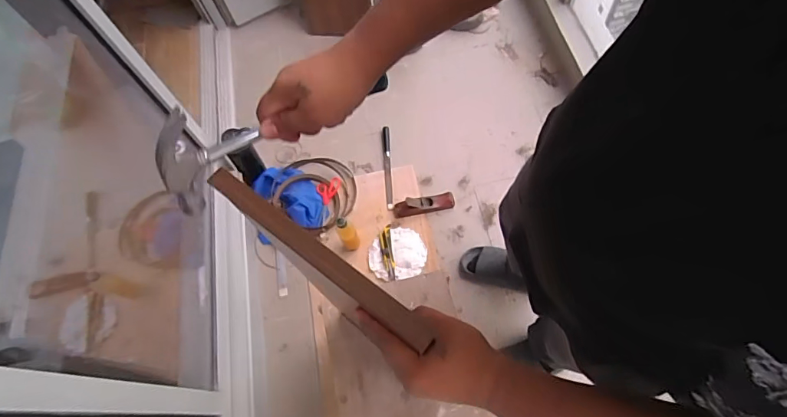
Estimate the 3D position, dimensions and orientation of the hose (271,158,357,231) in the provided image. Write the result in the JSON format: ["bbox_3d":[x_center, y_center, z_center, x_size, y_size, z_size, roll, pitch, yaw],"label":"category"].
[{"bbox_3d":[-0.262,-0.056,1.531,0.267,0.089,0.255,-2,65,5],"label":"hose"}]

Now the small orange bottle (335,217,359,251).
[{"bbox_3d":[-0.138,0.084,1.353,0.052,0.164,0.055,-2,65,5],"label":"small orange bottle"}]

